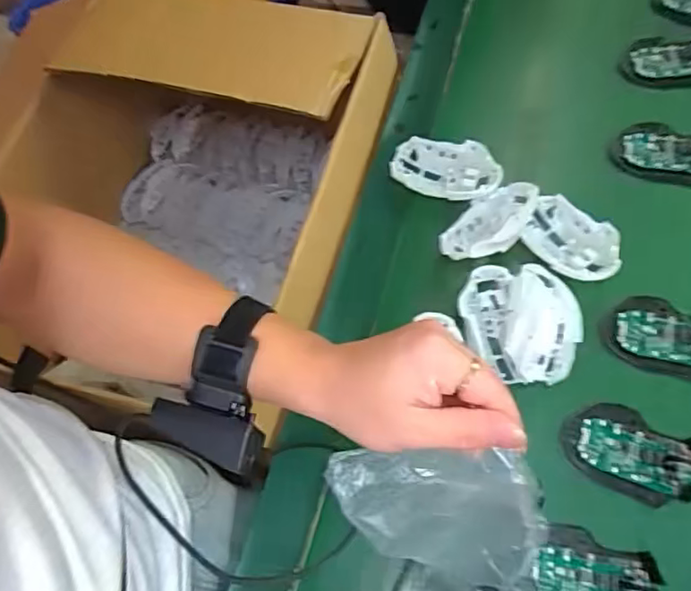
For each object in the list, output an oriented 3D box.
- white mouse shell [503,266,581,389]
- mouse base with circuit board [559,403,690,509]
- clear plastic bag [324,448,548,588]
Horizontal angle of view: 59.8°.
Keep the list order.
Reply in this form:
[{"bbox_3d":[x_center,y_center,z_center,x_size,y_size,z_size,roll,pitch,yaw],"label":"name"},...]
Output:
[{"bbox_3d":[0.187,0.031,0.572,0.069,0.043,0.112,13,67,8],"label":"white mouse shell"},{"bbox_3d":[0.257,0.141,0.538,0.117,0.017,0.071,28,70,14],"label":"mouse base with circuit board"},{"bbox_3d":[0.062,0.150,0.395,0.127,0.113,0.019,-11,25,15],"label":"clear plastic bag"}]

